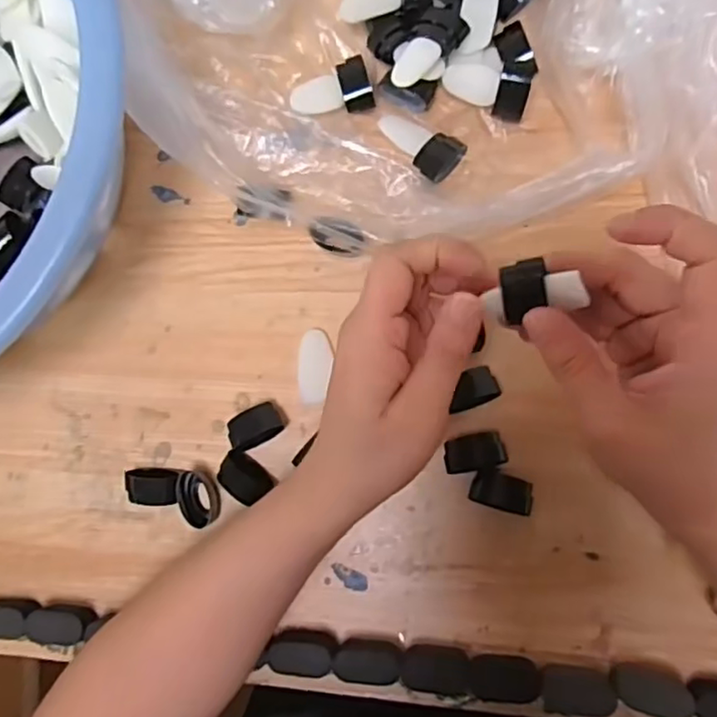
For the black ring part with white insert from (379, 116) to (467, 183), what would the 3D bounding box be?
[{"bbox_3d":[0.035,-0.129,0.370,0.052,0.022,0.030,36,90,9],"label":"black ring part with white insert"}]

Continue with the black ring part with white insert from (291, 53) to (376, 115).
[{"bbox_3d":[-0.017,-0.164,0.384,0.048,0.016,0.031,-16,83,6],"label":"black ring part with white insert"}]

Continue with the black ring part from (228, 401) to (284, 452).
[{"bbox_3d":[-0.062,0.041,0.380,0.032,0.016,0.022,-30,82,4],"label":"black ring part"}]

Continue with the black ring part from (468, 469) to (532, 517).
[{"bbox_3d":[0.081,0.075,0.351,0.033,0.011,0.018,14,87,9],"label":"black ring part"}]

